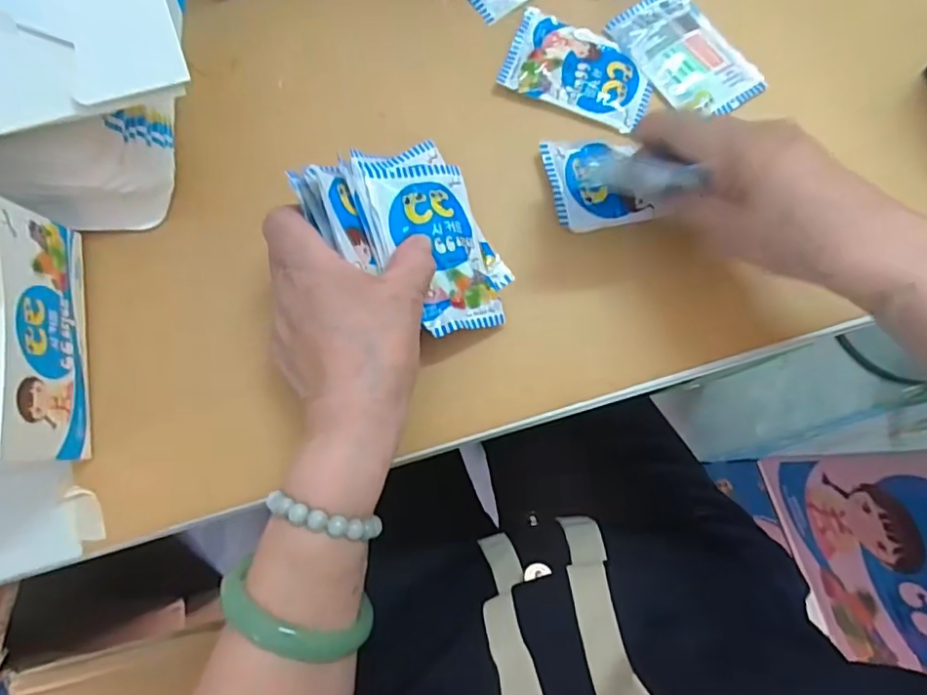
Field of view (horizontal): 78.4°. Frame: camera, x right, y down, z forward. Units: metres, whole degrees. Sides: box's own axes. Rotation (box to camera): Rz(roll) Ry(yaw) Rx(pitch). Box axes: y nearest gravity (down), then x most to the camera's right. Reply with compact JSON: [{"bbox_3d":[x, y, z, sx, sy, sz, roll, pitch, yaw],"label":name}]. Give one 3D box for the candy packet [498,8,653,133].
[{"bbox_3d":[0.081,-0.193,0.391,0.100,0.004,0.069,24,78,4],"label":"candy packet"}]

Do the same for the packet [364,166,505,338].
[{"bbox_3d":[-0.015,-0.056,0.336,0.069,0.007,0.095,-12,86,-30],"label":"packet"}]

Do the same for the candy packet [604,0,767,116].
[{"bbox_3d":[0.156,-0.206,0.398,0.062,0.007,0.102,-34,80,-8],"label":"candy packet"}]

